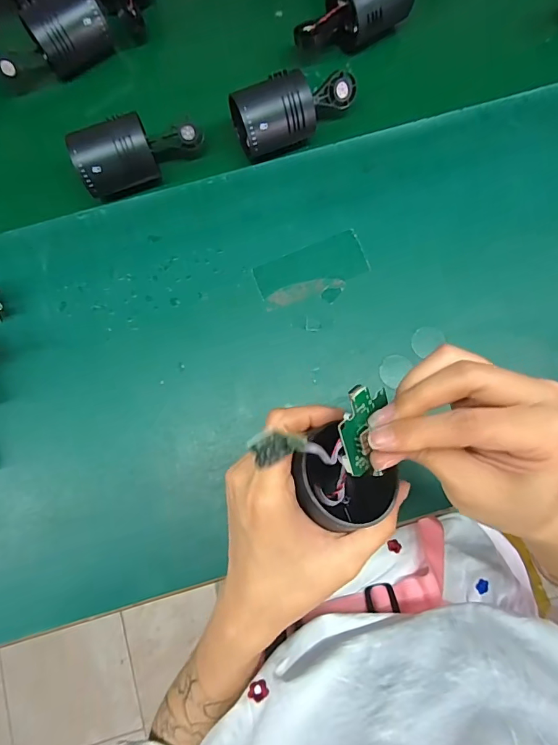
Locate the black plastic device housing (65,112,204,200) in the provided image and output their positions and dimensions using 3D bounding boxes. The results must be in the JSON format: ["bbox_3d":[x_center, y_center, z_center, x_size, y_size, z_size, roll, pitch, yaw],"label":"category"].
[{"bbox_3d":[-0.127,-0.199,0.386,0.116,0.059,0.048,-24,78,-17],"label":"black plastic device housing"}]

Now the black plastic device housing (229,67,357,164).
[{"bbox_3d":[0.016,-0.237,0.385,0.123,0.048,0.050,-25,80,-4],"label":"black plastic device housing"}]

